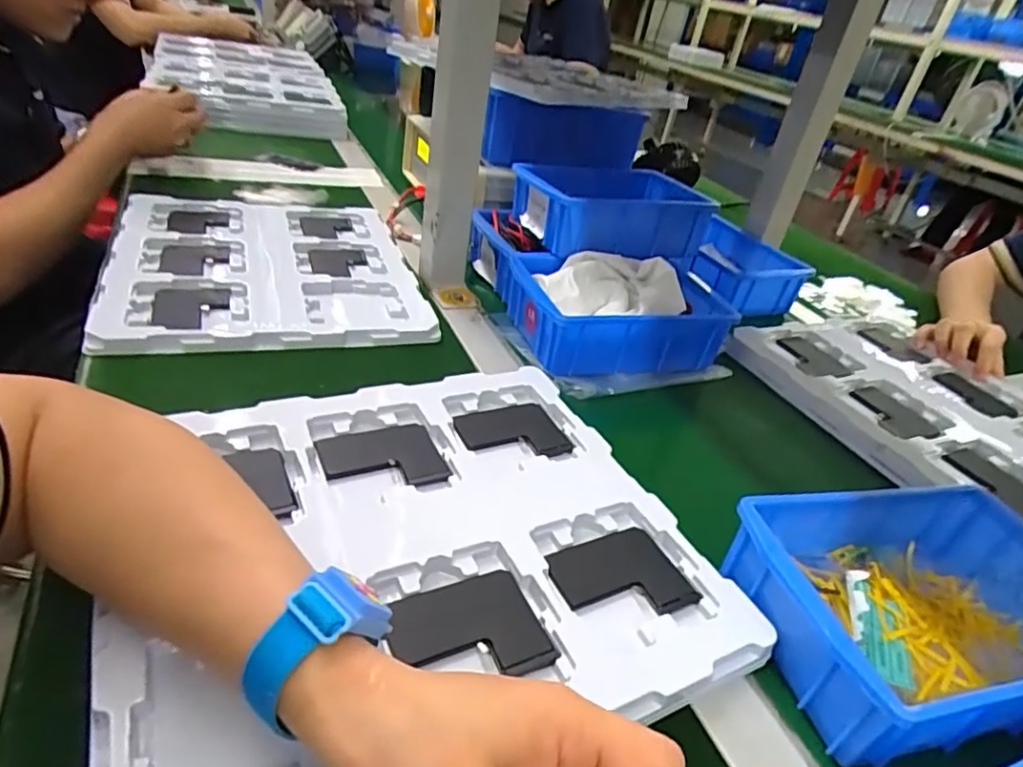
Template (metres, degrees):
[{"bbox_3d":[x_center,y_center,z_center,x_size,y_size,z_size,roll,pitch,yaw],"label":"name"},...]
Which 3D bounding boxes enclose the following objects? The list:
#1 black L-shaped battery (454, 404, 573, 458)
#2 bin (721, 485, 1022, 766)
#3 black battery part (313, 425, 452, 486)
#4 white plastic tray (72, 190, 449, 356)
[{"bbox_3d":[-0.001,0.038,0.461,0.078,0.011,0.064,-11,39,-30],"label":"black L-shaped battery"},{"bbox_3d":[0.240,0.134,0.360,0.203,0.071,0.131,1,36,-17],"label":"bin"},{"bbox_3d":[-0.087,0.051,0.413,0.078,0.009,0.062,-8,38,-26],"label":"black battery part"},{"bbox_3d":[-0.248,-0.129,0.633,0.278,0.035,0.323,-4,36,-22],"label":"white plastic tray"}]

